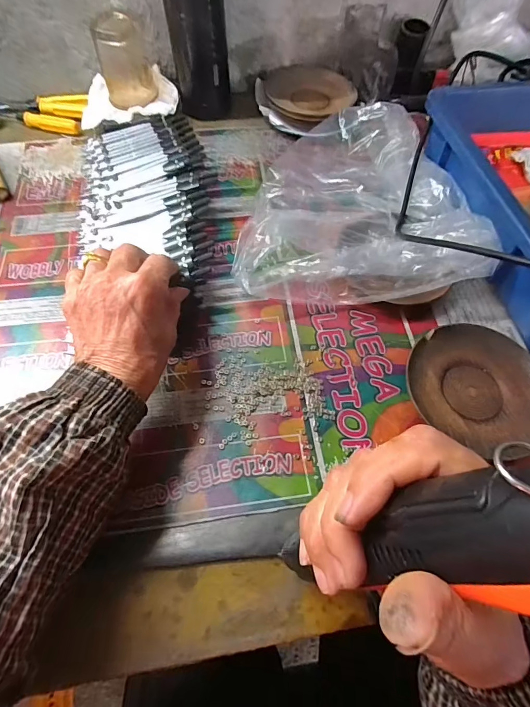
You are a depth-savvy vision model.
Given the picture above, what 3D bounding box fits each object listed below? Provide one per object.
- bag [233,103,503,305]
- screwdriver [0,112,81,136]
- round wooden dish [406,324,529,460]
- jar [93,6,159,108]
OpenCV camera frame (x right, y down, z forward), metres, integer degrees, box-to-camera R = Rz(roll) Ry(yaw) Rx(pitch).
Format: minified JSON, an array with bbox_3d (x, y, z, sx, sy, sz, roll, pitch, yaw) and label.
[{"bbox_3d":[0.087,-0.165,0.397,0.223,0.059,0.254,0,63,0],"label":"bag"},{"bbox_3d":[-0.291,-0.291,0.480,0.127,0.013,0.023,8,63,4],"label":"screwdriver"},{"bbox_3d":[0.178,0.028,0.322,0.107,0.015,0.109,0,63,0],"label":"round wooden dish"},{"bbox_3d":[-0.164,-0.342,0.451,0.056,0.078,0.070,-14,64,-7],"label":"jar"}]

